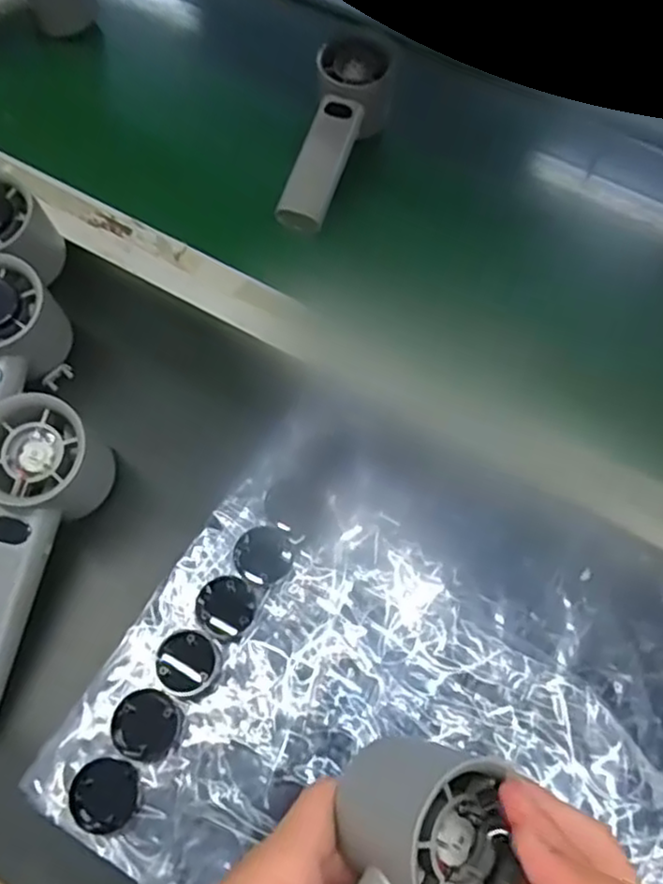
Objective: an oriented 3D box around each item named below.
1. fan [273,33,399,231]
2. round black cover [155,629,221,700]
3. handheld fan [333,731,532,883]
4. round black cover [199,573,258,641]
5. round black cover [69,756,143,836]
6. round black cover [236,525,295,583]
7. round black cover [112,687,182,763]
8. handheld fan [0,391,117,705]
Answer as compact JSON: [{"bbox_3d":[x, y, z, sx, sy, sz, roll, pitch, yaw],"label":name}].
[{"bbox_3d":[0.007,-0.225,0.502,0.055,0.044,0.163,12,61,3],"label":"fan"},{"bbox_3d":[-0.069,0.106,0.329,0.029,0.007,0.029,1,61,-3],"label":"round black cover"},{"bbox_3d":[0.012,0.177,0.221,0.059,0.051,0.158,24,65,9],"label":"handheld fan"},{"bbox_3d":[-0.052,0.082,0.342,0.029,0.008,0.027,1,61,-3],"label":"round black cover"},{"bbox_3d":[-0.101,0.159,0.310,0.030,0.011,0.029,1,61,-3],"label":"round black cover"},{"bbox_3d":[-0.034,0.058,0.353,0.029,0.009,0.030,1,61,-3],"label":"round black cover"},{"bbox_3d":[-0.086,0.131,0.318,0.030,0.008,0.030,1,61,-3],"label":"round black cover"},{"bbox_3d":[-0.160,0.058,0.347,0.055,0.049,0.155,14,77,4],"label":"handheld fan"}]

